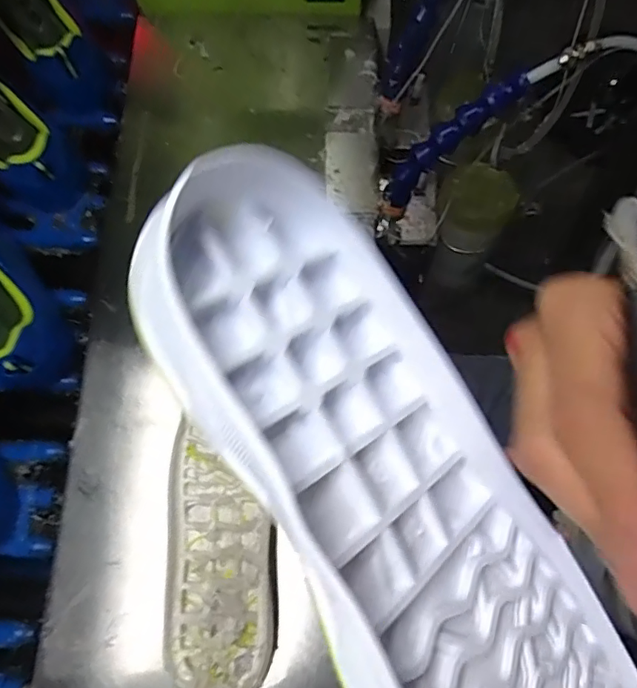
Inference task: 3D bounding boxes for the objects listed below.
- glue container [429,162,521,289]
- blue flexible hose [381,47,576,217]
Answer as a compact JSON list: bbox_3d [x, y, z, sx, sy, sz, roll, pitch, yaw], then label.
[{"bbox_3d":[0.158,-0.119,0.574,0.061,0.137,0.075,19,69,6],"label":"glue container"},{"bbox_3d":[0.106,-0.160,0.411,0.037,0.174,0.019,3,61,-44],"label":"blue flexible hose"}]

